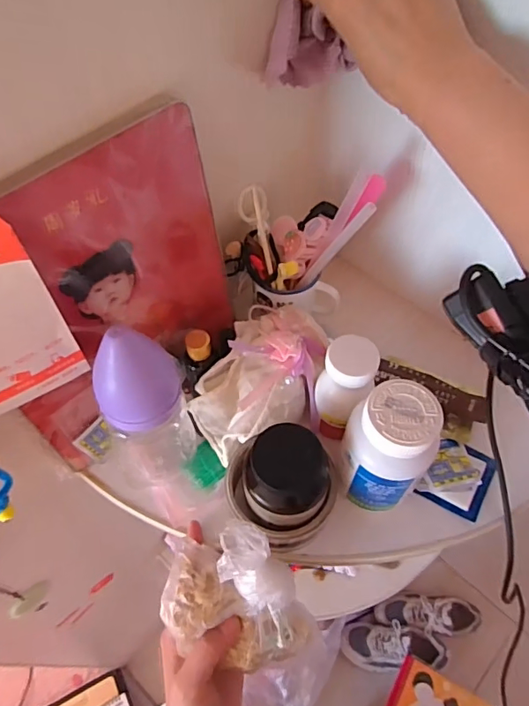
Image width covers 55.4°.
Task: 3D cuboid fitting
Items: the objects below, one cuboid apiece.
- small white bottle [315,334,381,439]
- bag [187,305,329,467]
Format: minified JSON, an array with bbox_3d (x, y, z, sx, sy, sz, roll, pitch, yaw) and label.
[{"bbox_3d":[0.064,0.034,0.410,0.042,0.094,0.054,13,59,9],"label":"small white bottle"},{"bbox_3d":[0.003,0.028,0.437,0.095,0.071,0.130,27,62,17],"label":"bag"}]

